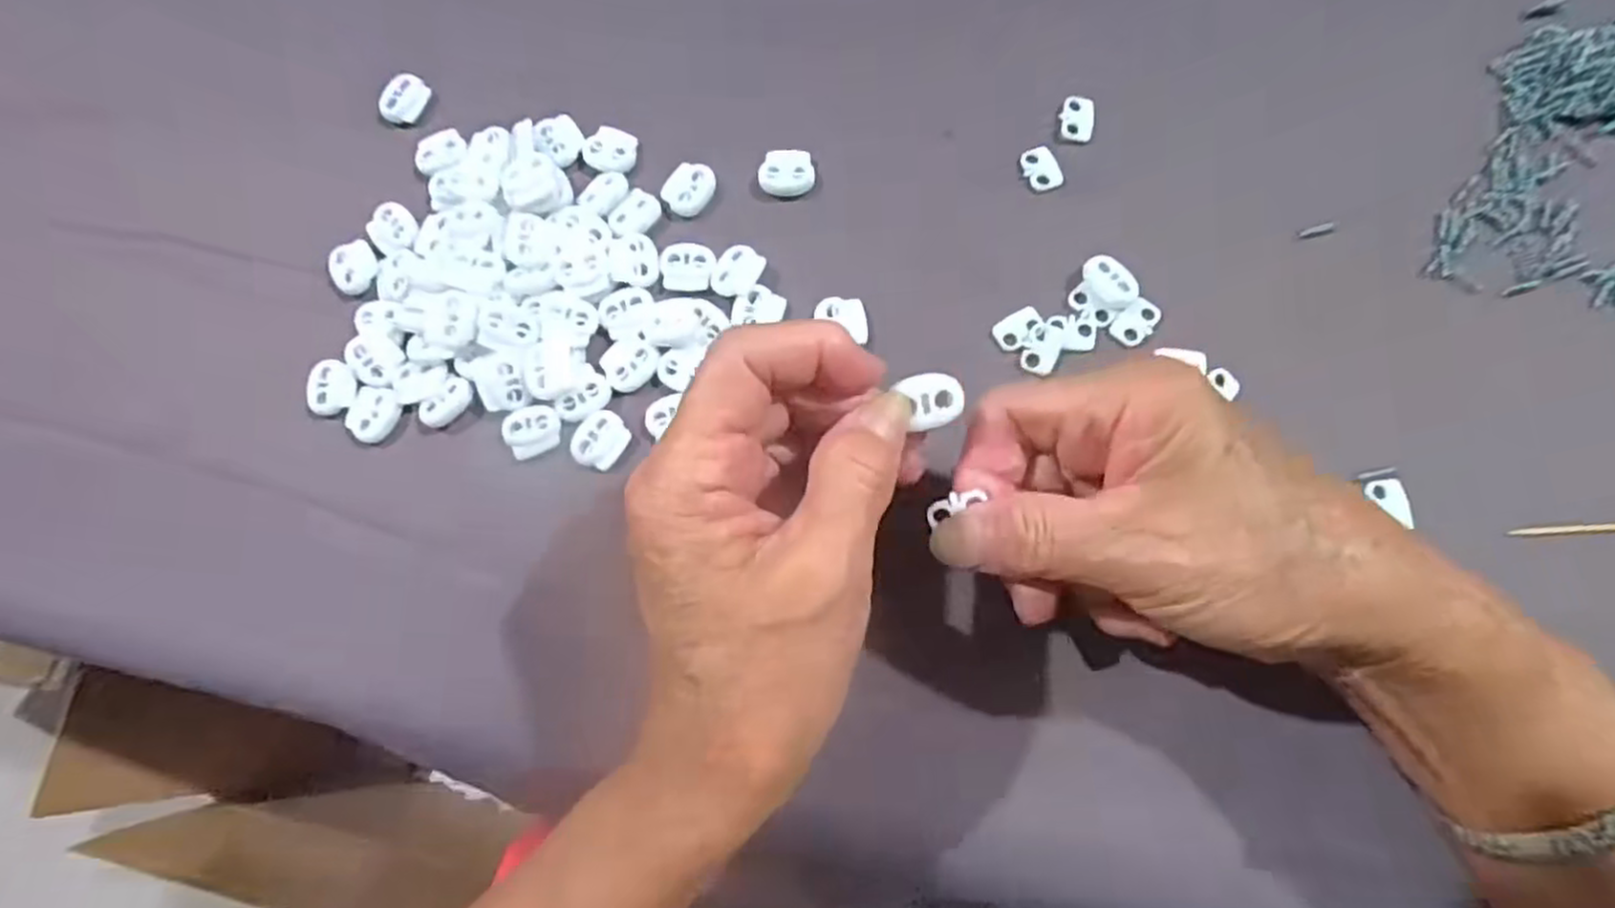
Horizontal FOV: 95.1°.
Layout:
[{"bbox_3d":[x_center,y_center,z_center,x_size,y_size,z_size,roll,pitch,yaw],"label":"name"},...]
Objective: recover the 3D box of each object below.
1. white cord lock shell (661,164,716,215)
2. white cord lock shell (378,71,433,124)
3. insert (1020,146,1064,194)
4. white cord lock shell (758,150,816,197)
[{"bbox_3d":[-0.048,-0.107,0.297,0.021,0.005,0.018,-42,81,-6],"label":"white cord lock shell"},{"bbox_3d":[-0.174,-0.153,0.319,0.013,0.009,0.022,30,82,7],"label":"white cord lock shell"},{"bbox_3d":[0.091,-0.111,0.287,0.012,0.004,0.019,-16,79,-2],"label":"insert"},{"bbox_3d":[-0.008,-0.112,0.294,0.022,0.004,0.019,-1,79,1],"label":"white cord lock shell"}]

